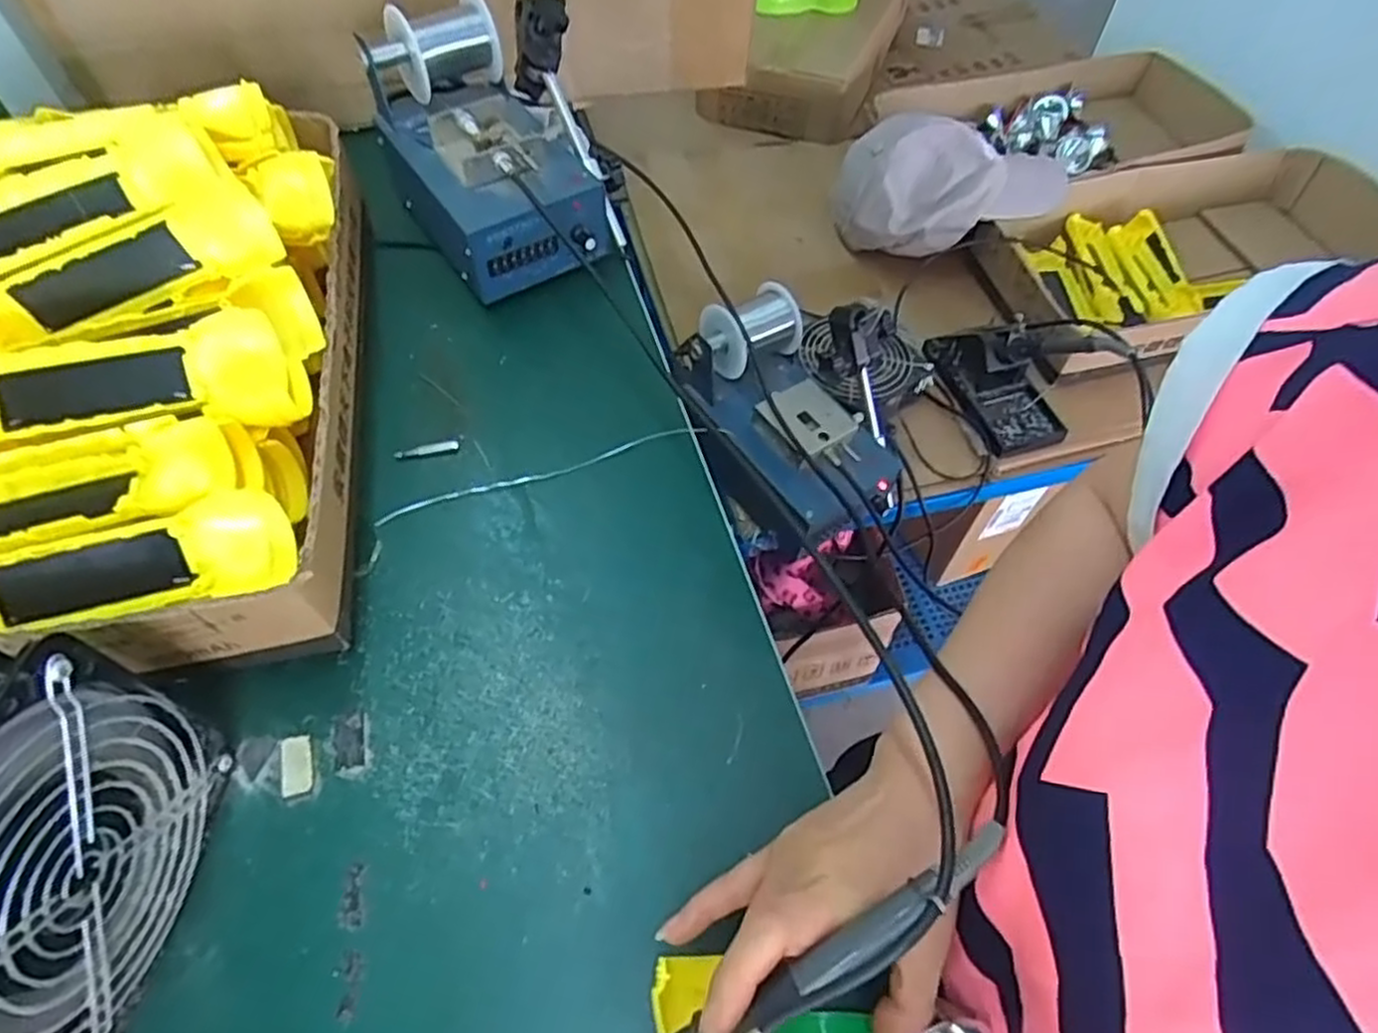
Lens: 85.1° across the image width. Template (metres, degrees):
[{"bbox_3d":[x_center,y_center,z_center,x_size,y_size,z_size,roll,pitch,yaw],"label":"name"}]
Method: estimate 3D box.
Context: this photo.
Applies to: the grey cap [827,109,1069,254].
[{"bbox_3d":[0.307,-0.372,0.844,0.257,0.105,0.131,4,57,-4],"label":"grey cap"}]

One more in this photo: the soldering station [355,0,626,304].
[{"bbox_3d":[-0.159,-0.309,0.585,0.146,0.140,0.249,-23,60,-15],"label":"soldering station"}]

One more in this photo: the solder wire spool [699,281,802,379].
[{"bbox_3d":[0.055,-0.166,0.665,0.088,0.055,0.054,-32,66,-24],"label":"solder wire spool"}]

